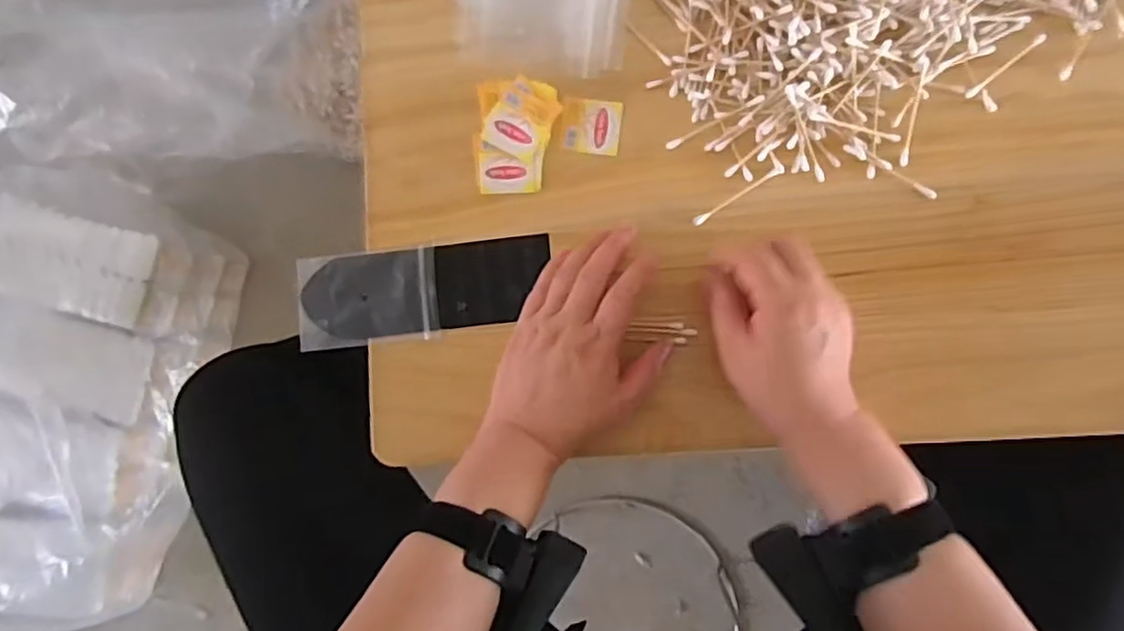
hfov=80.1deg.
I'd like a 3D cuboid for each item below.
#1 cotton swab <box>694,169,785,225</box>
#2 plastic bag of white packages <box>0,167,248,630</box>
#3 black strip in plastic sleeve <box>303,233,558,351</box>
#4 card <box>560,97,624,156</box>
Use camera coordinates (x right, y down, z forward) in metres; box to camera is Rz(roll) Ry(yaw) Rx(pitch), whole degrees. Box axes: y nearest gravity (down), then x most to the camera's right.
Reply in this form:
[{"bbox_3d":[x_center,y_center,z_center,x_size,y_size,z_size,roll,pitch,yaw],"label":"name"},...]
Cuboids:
[{"bbox_3d":[0.125,-0.085,0.474,0.072,0.004,0.006,-31,84,2],"label":"cotton swab"},{"bbox_3d":[-0.720,0.092,0.877,0.464,0.257,0.595,14,87,4],"label":"plastic bag of white packages"},{"bbox_3d":[-0.100,-0.018,0.482,0.180,0.007,0.065,-6,82,4],"label":"black strip in plastic sleeve"},{"bbox_3d":[0.021,-0.137,0.484,0.042,0.004,0.038,7,87,5],"label":"card"}]

